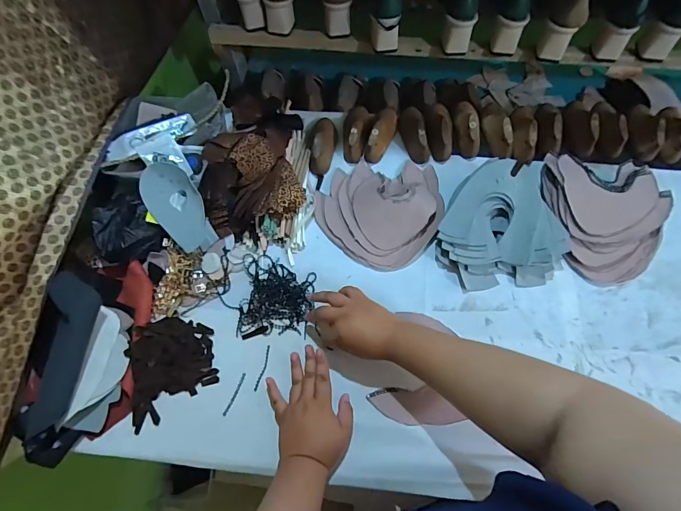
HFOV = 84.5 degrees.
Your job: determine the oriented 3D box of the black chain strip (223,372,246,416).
[{"bbox_3d":[-0.162,0.213,0.575,0.007,0.004,0.065,19,66,11],"label":"black chain strip"}]

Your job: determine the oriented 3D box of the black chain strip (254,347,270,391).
[{"bbox_3d":[-0.121,0.176,0.587,0.009,0.004,0.070,10,65,8],"label":"black chain strip"}]

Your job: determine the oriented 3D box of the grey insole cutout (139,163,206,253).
[{"bbox_3d":[-0.285,-0.090,0.648,0.081,0.023,0.164,-28,84,-11],"label":"grey insole cutout"}]

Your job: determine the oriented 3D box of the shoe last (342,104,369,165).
[{"bbox_3d":[0.030,-0.258,0.761,0.053,0.054,0.137,8,65,7],"label":"shoe last"}]

